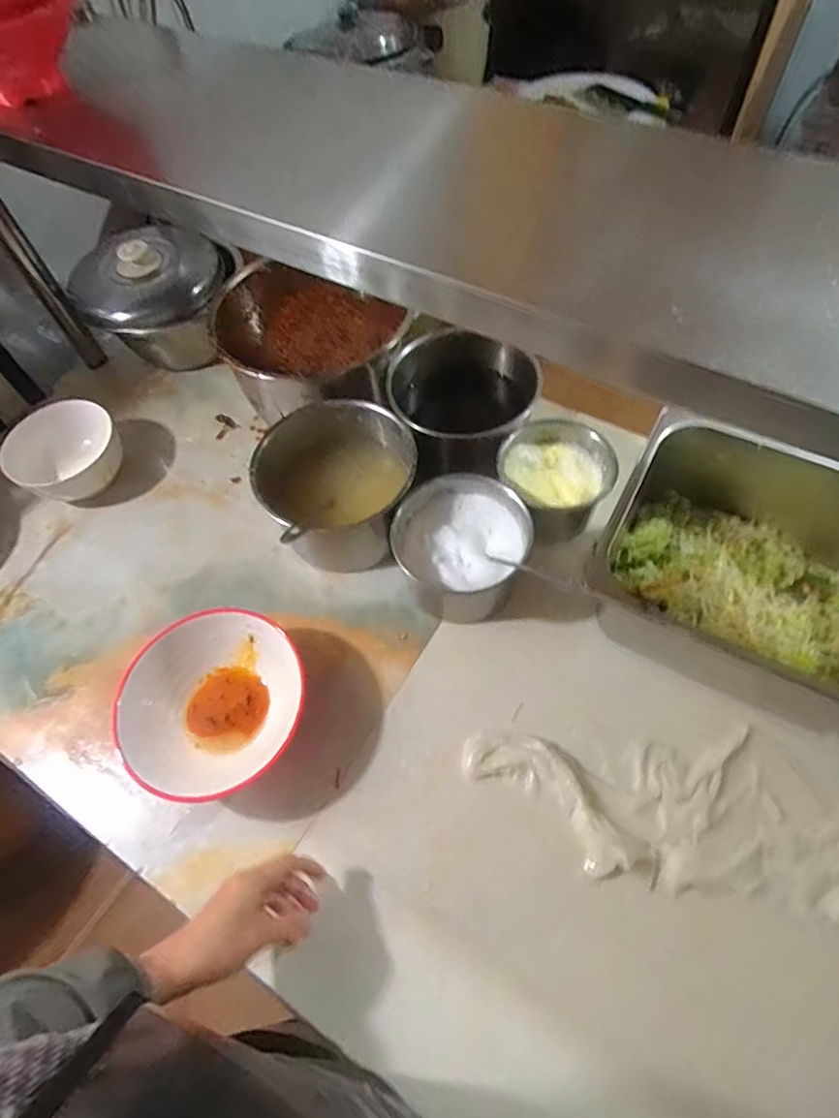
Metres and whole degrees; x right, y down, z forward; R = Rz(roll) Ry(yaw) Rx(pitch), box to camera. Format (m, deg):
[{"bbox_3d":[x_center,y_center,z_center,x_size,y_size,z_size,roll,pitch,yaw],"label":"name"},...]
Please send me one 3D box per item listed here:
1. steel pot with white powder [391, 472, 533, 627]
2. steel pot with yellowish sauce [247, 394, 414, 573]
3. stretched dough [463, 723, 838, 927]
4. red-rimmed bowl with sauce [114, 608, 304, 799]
[{"bbox_3d":[0.052,-0.020,0.690,0.153,0.115,0.153,-2,60,3],"label":"steel pot with white powder"},{"bbox_3d":[-0.098,-0.091,0.738,0.175,0.137,0.178,-2,60,3],"label":"steel pot with yellowish sauce"},{"bbox_3d":[0.257,0.249,0.576,0.408,0.020,0.148,7,61,8],"label":"stretched dough"},{"bbox_3d":[-0.223,0.162,0.631,0.194,0.076,0.194,-2,60,3],"label":"red-rimmed bowl with sauce"}]

